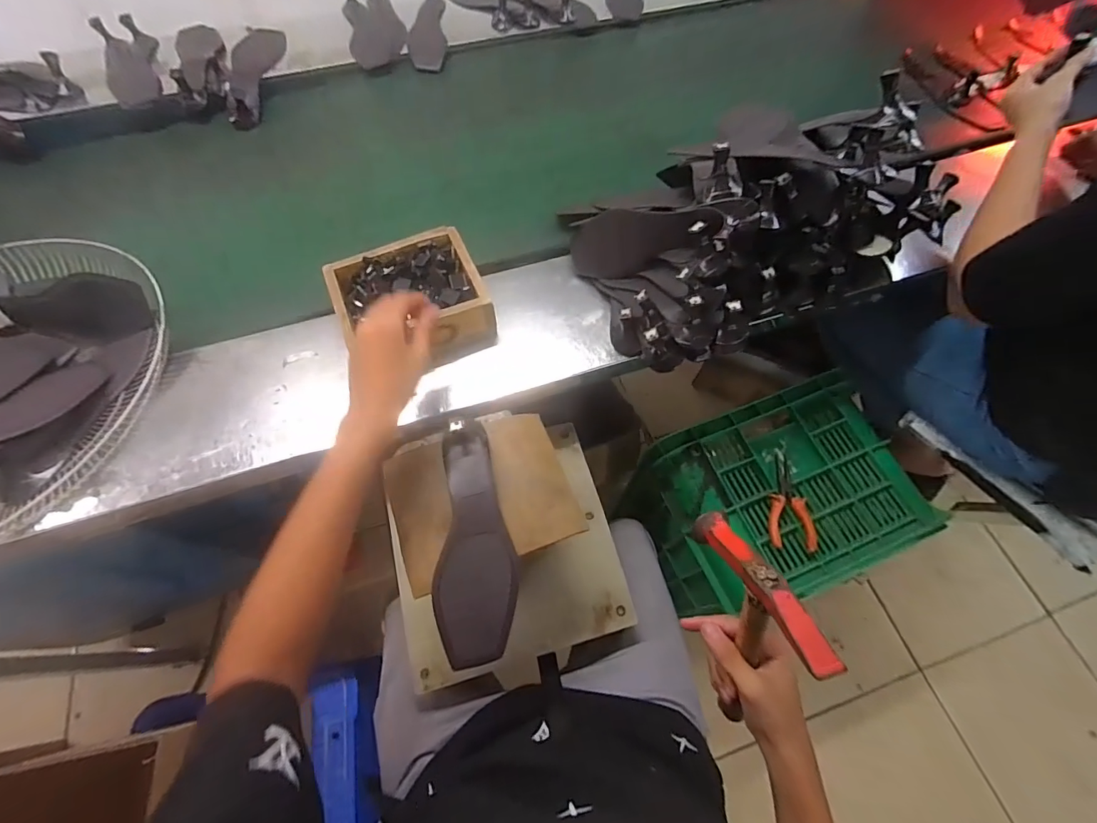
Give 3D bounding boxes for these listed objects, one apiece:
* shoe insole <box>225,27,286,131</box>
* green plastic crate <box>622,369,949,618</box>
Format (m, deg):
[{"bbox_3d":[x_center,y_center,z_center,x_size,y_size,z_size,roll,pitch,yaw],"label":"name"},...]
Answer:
[{"bbox_3d":[-0.554,-0.649,0.886,0.082,0.031,0.277,-6,64,-3],"label":"shoe insole"},{"bbox_3d":[0.381,0.179,0.867,0.419,0.254,0.302,-20,66,-10],"label":"green plastic crate"}]

